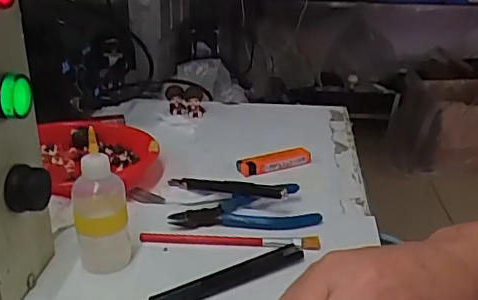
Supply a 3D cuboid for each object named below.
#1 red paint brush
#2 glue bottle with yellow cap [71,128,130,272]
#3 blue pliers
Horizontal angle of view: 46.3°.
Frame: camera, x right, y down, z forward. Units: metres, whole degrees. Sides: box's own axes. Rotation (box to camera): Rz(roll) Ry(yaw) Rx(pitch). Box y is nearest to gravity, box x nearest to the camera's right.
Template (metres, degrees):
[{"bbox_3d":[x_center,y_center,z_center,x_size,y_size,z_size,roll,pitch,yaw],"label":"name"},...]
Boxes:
[{"bbox_3d":[-0.007,0.072,0.451,0.142,0.008,0.013,4,24,4],"label":"red paint brush"},{"bbox_3d":[-0.101,0.040,0.410,0.038,0.095,0.035,-3,24,-12],"label":"glue bottle with yellow cap"},{"bbox_3d":[0.004,0.056,0.491,0.124,0.013,0.065,-5,25,-14],"label":"blue pliers"}]

